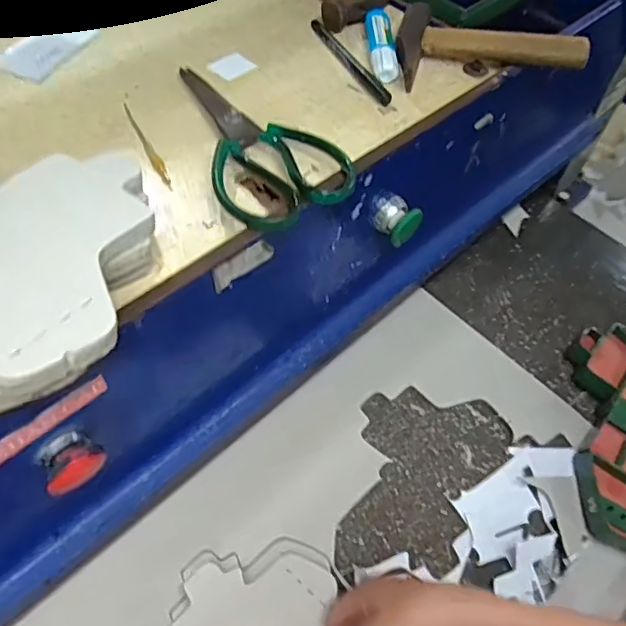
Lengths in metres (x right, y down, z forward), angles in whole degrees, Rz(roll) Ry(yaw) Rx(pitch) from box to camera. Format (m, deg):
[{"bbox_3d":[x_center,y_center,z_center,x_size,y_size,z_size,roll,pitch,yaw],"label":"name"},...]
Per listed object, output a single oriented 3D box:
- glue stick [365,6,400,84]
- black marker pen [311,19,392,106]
[{"bbox_3d":[0.064,-0.254,0.543,0.024,0.019,0.103,1,55,-4],"label":"glue stick"},{"bbox_3d":[0.032,-0.232,0.530,0.013,0.006,0.138,-22,60,-19],"label":"black marker pen"}]

